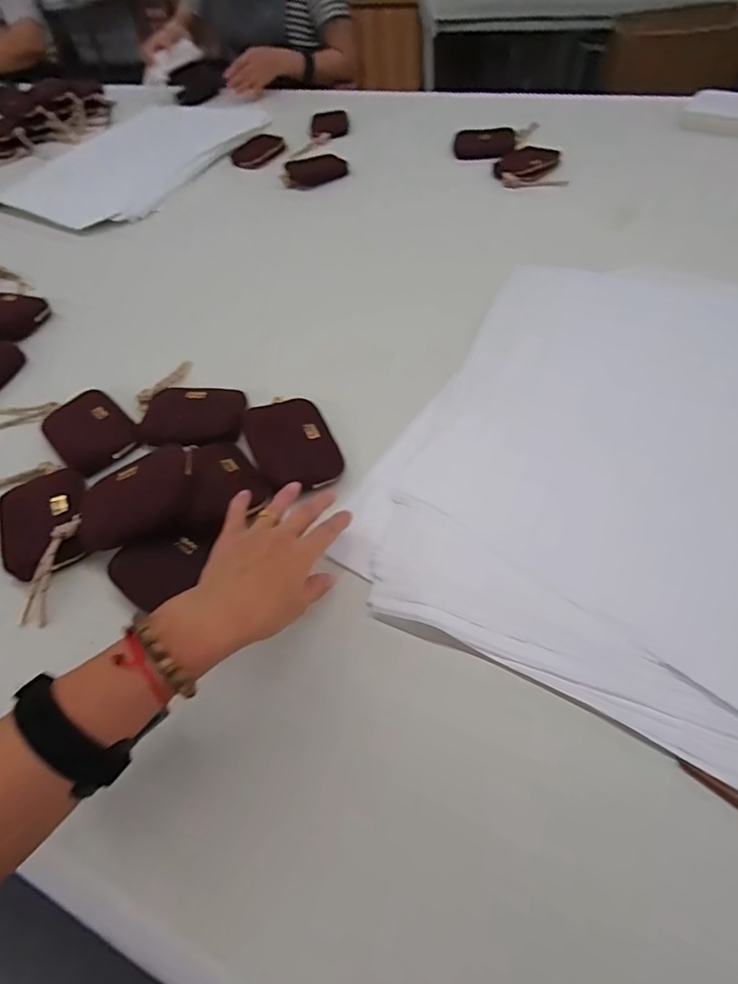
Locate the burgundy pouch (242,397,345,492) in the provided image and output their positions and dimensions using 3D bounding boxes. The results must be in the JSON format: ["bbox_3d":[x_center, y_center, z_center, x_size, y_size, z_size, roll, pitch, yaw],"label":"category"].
[{"bbox_3d":[-0.080,-0.050,0.512,0.080,0.019,0.118,-23,55,-10],"label":"burgundy pouch"}]

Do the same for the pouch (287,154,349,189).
[{"bbox_3d":[-0.098,-0.585,0.910,0.119,0.024,0.070,-29,56,-13],"label":"pouch"}]

